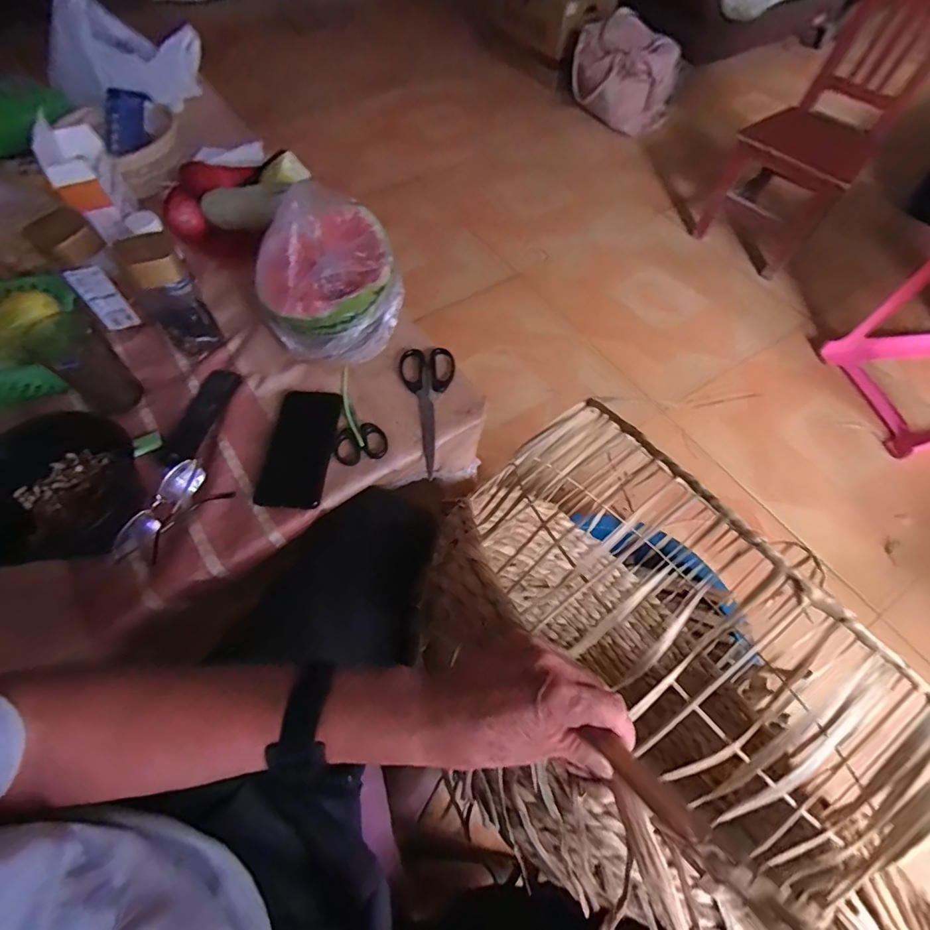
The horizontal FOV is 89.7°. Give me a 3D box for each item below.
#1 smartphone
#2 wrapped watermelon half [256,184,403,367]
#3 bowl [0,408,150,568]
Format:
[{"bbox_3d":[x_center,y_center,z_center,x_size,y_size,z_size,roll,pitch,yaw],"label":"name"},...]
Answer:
[{"bbox_3d":[-0.203,-0.023,0.581,0.076,0.008,0.160,4,61,1],"label":"smartphone"},{"bbox_3d":[-0.176,-0.228,0.605,0.173,0.163,0.157,-17,63,-11],"label":"wrapped watermelon half"},{"bbox_3d":[-0.444,0.026,0.503,0.170,0.052,0.154,-24,64,-14],"label":"bowl"}]

